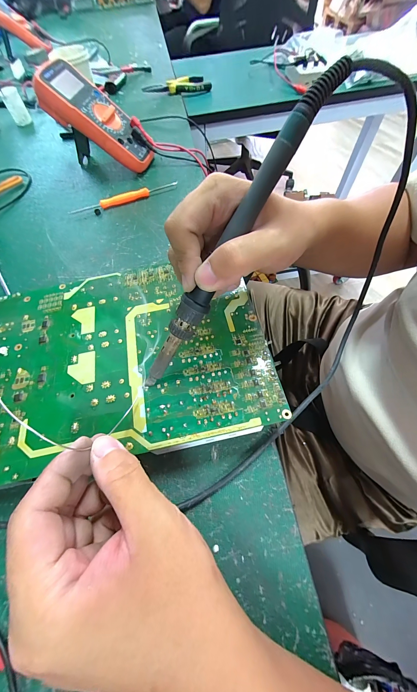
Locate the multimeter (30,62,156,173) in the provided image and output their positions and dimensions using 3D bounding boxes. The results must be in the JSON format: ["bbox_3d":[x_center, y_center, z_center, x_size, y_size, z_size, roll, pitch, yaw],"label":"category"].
[{"bbox_3d":[-0.171,-0.360,0.398,0.170,0.045,0.072,29,62,-26],"label":"multimeter"}]

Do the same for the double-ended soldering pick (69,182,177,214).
[{"bbox_3d":[-0.135,-0.236,0.394,0.172,0.012,0.019,-19,63,-6],"label":"double-ended soldering pick"}]

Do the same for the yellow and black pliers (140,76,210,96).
[{"bbox_3d":[-0.070,-0.598,0.569,0.153,0.018,0.045,-10,63,-2],"label":"yellow and black pliers"}]

